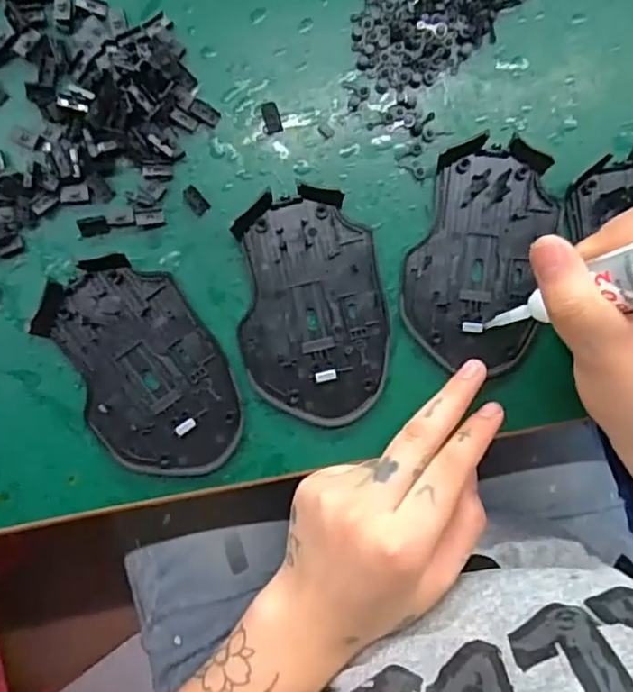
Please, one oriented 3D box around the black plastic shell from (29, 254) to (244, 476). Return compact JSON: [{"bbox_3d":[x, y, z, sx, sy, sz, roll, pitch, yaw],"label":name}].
[{"bbox_3d":[-0.085,0.013,0.301,0.071,0.010,0.113,-29,94,-1],"label":"black plastic shell"}]

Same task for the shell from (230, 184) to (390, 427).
[{"bbox_3d":[-0.001,-0.018,0.302,0.071,0.010,0.113,-4,93,-2],"label":"shell"}]

